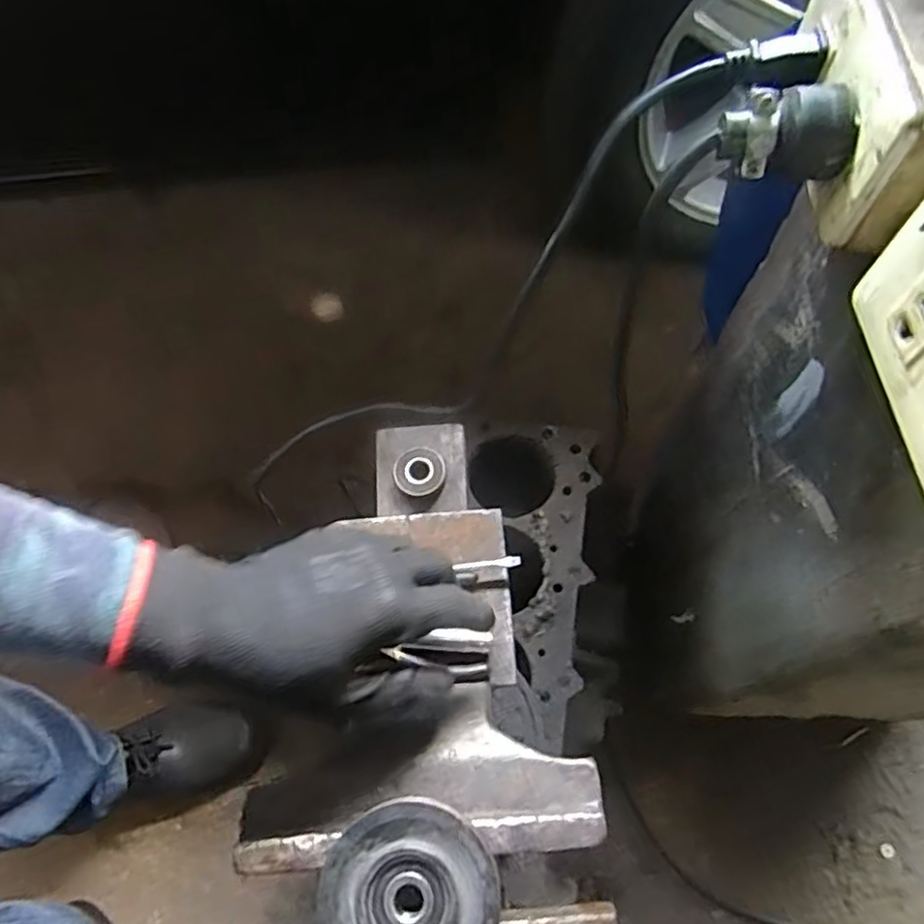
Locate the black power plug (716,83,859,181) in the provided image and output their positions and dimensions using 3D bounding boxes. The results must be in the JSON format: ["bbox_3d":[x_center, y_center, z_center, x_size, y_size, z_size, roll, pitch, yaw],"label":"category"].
[{"bbox_3d":[0.140,-0.141,0.296,0.053,0.031,0.029,2,66,3],"label":"black power plug"}]

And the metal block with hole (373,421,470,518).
[{"bbox_3d":[-0.033,0.005,0.540,0.071,0.025,0.075,-4,65,1],"label":"metal block with hole"}]

